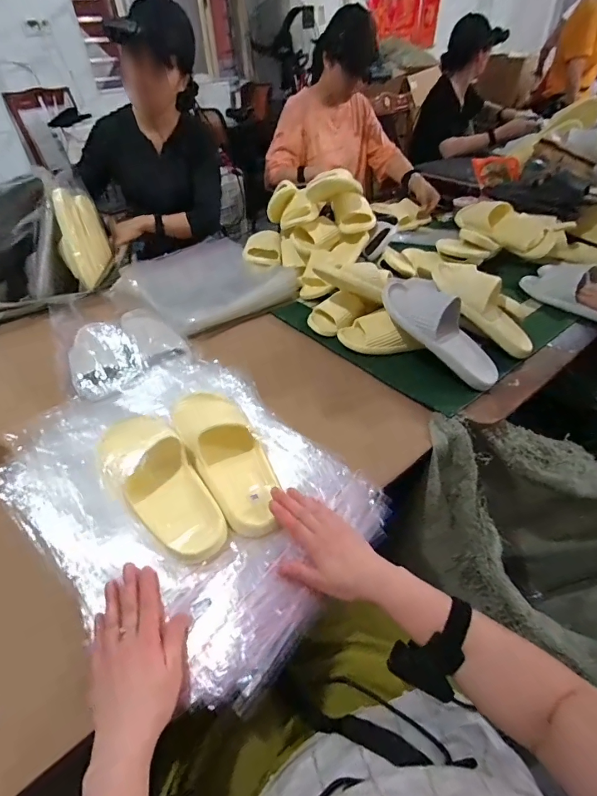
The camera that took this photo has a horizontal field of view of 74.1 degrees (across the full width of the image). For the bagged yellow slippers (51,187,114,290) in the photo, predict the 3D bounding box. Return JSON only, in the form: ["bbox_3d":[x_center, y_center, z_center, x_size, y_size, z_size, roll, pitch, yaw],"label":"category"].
[{"bbox_3d":[-0.633,-0.477,1.150,0.072,0.227,0.250,-8,43,-6],"label":"bagged yellow slippers"}]

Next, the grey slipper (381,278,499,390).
[{"bbox_3d":[0.286,-0.152,0.790,0.129,0.069,0.308,-29,73,-26],"label":"grey slipper"}]

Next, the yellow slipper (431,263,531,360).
[{"bbox_3d":[0.410,-0.202,0.863,0.110,0.070,0.272,-34,81,-29],"label":"yellow slipper"}]

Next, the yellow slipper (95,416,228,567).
[{"bbox_3d":[-0.191,0.108,0.538,0.110,0.080,0.243,-33,50,-29],"label":"yellow slipper"}]

